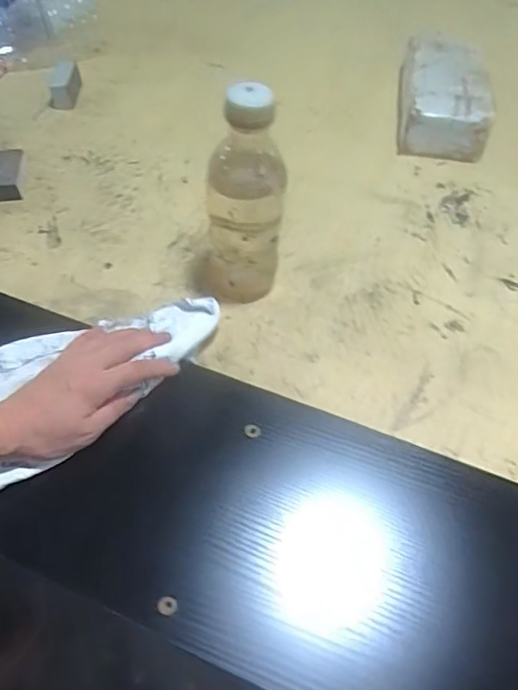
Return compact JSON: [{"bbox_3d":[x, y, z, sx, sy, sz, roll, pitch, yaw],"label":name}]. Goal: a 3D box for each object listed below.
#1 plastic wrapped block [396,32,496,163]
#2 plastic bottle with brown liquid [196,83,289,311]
[{"bbox_3d":[0.251,-0.346,0.745,0.113,0.062,0.211,8,55,6],"label":"plastic wrapped block"},{"bbox_3d":[-0.021,-0.128,0.510,0.084,0.210,0.057,1,57,0],"label":"plastic bottle with brown liquid"}]

